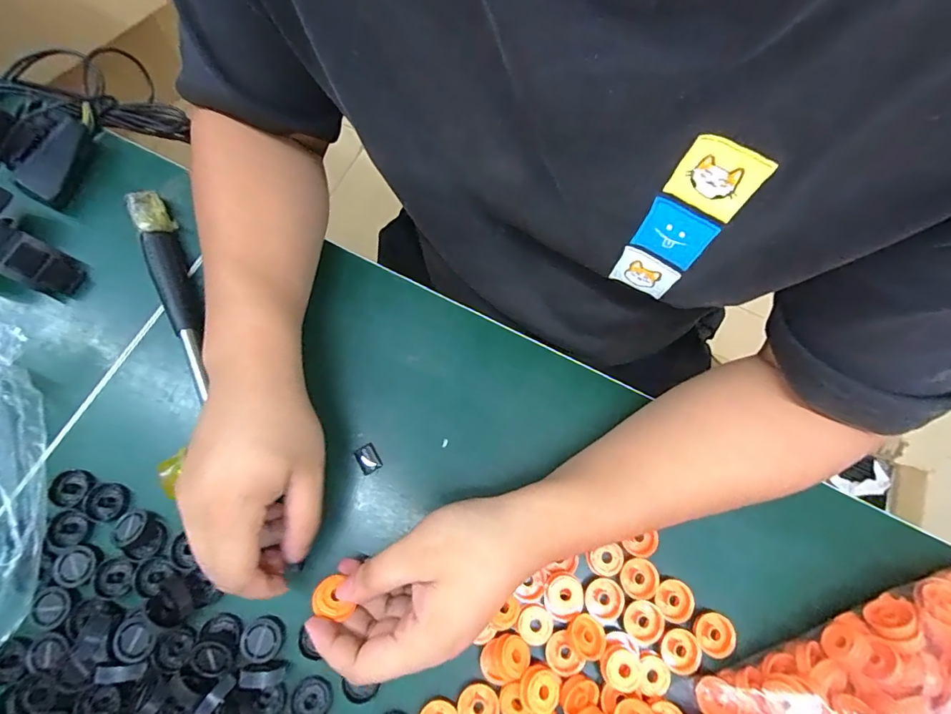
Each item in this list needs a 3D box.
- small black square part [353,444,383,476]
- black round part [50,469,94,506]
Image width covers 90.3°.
[{"bbox_3d":[-0.079,0.075,0.347,0.016,0.004,0.019,-29,77,-10],"label":"small black square part"},{"bbox_3d":[-0.281,0.091,0.329,0.024,0.007,0.025,1,74,-2],"label":"black round part"}]

